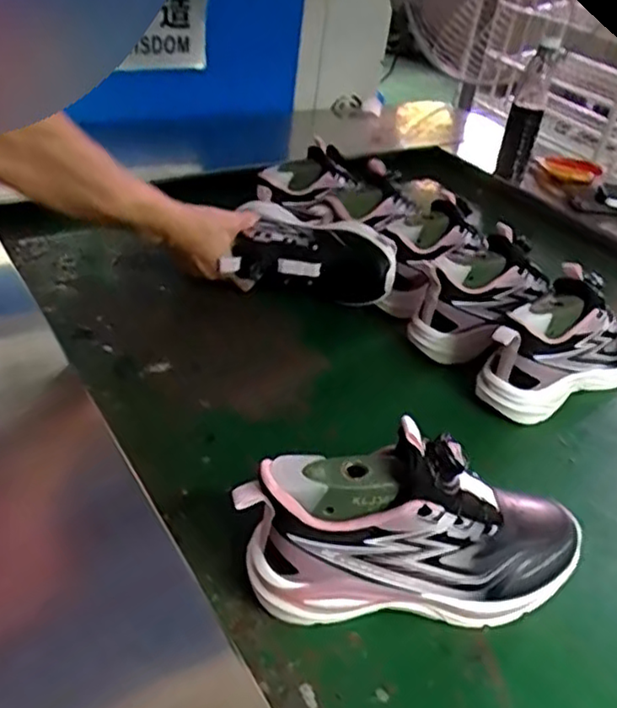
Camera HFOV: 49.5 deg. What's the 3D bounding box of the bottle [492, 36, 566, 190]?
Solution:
[{"bbox_3d":[0.355,-0.392,1.088,0.054,0.213,0.062,18,38,12],"label":"bottle"}]

